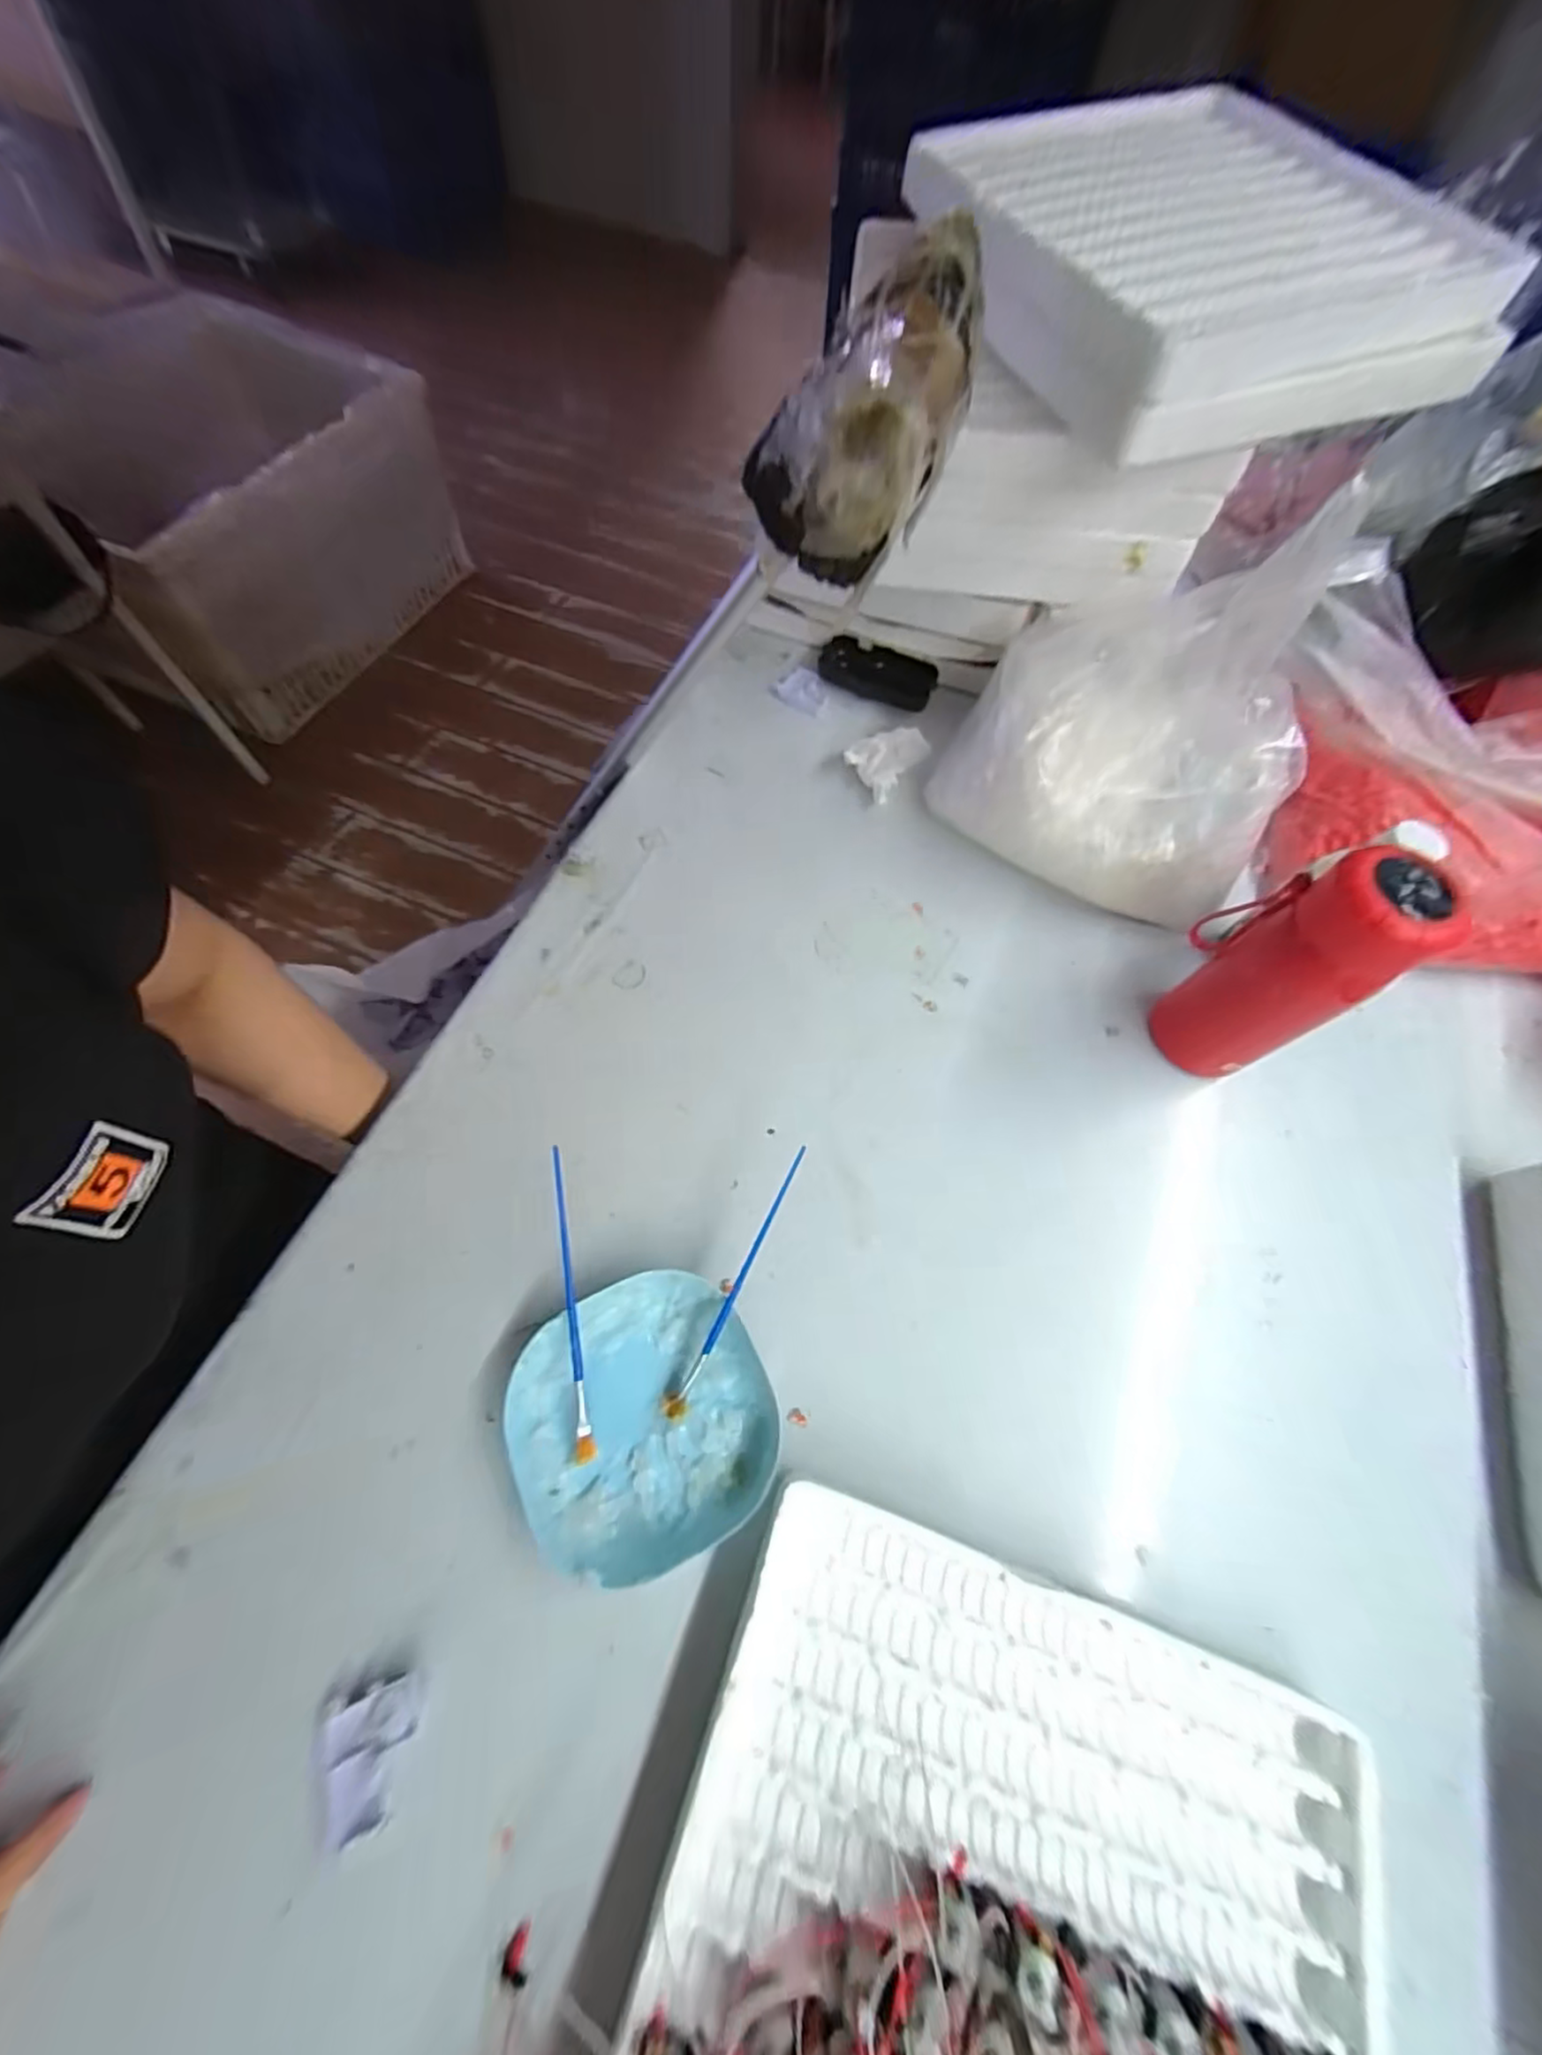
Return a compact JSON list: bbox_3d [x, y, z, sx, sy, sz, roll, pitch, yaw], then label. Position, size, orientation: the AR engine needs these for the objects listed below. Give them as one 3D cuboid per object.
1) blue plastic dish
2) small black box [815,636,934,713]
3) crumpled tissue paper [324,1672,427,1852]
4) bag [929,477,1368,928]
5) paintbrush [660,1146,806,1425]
[{"bbox_3d":[-0.070,0.211,0.359,0.133,0.026,0.129,1,64,-3],"label":"blue plastic dish"},{"bbox_3d":[0.101,-0.345,0.640,0.120,0.025,0.048,30,66,11],"label":"small black box"},{"bbox_3d":[-0.180,0.332,0.301,0.042,0.019,0.050,-13,65,-10],"label":"crumpled tissue paper"},{"bbox_3d":[0.254,-0.209,0.473,0.232,0.222,0.146,17,64,5],"label":"bag"},{"bbox_3d":[-0.019,0.144,0.371,0.013,0.013,0.160,26,85,9],"label":"paintbrush"}]

